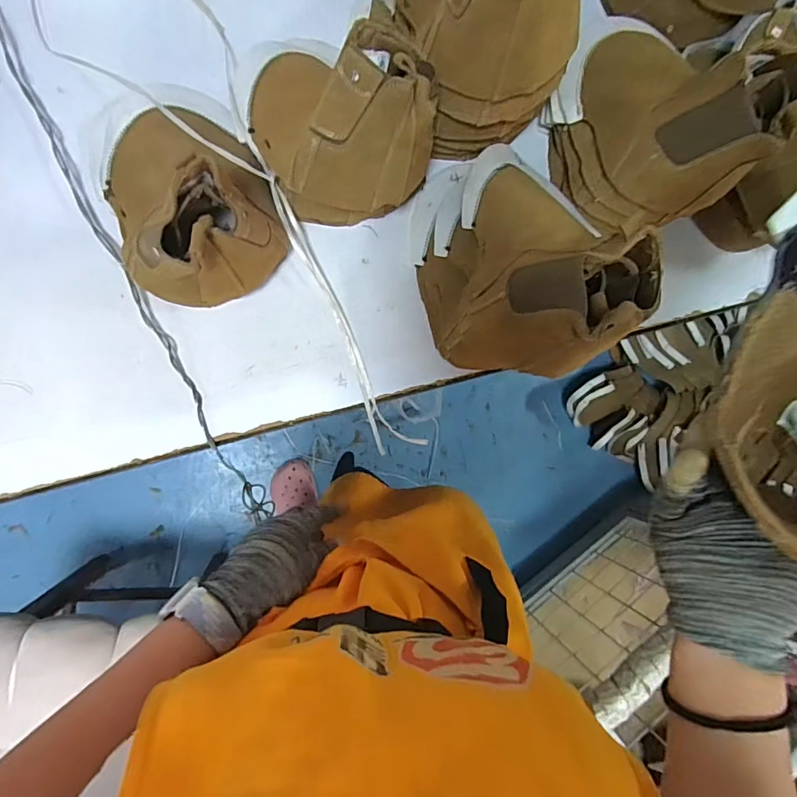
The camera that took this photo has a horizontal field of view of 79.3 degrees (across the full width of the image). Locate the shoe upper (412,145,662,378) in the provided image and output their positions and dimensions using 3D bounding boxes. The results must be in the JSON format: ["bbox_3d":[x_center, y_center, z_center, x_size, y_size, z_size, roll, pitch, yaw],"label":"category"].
[{"bbox_3d":[0.120,-0.153,0.487,0.143,0.236,0.250,-8,90,-10],"label":"shoe upper"}]

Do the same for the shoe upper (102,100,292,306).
[{"bbox_3d":[-0.209,-0.210,0.474,0.158,0.167,0.211,-20,92,-10],"label":"shoe upper"}]

